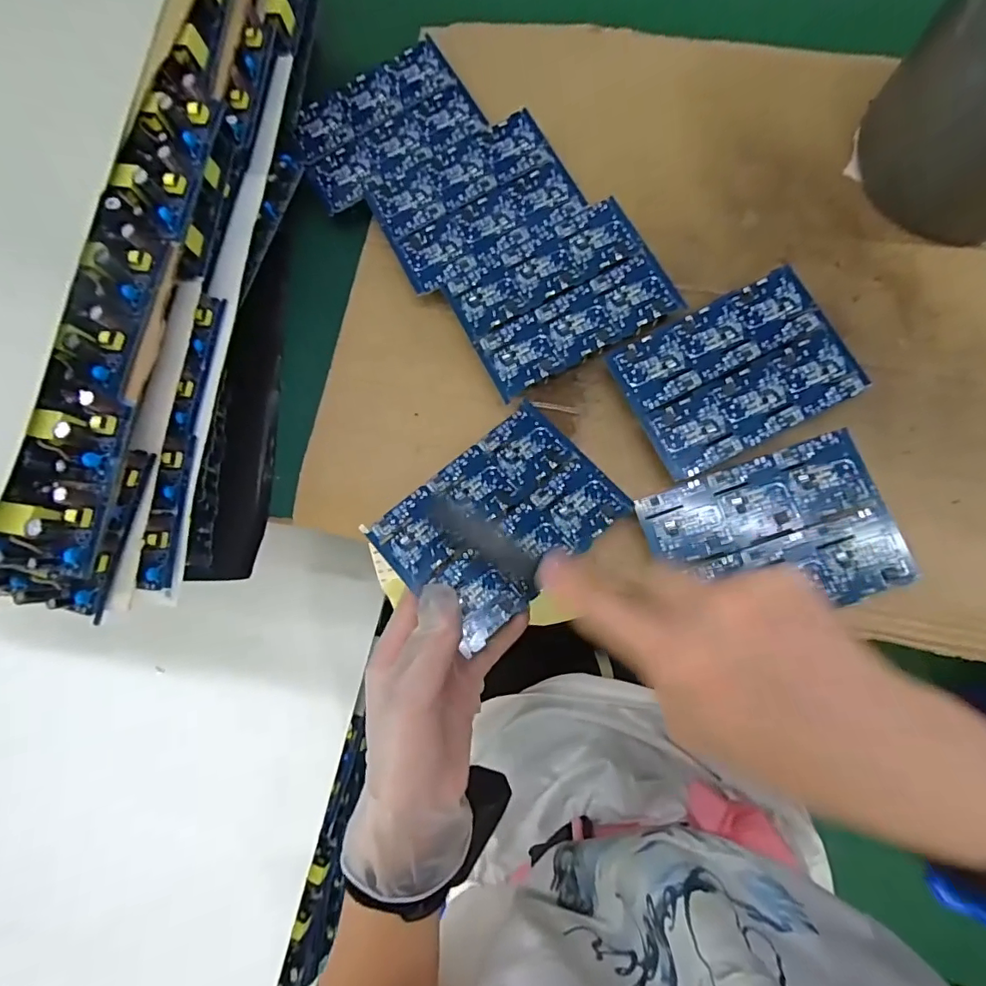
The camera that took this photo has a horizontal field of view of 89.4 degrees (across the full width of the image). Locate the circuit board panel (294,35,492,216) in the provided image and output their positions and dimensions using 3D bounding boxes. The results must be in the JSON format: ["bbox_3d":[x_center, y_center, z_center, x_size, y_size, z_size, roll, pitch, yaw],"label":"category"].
[{"bbox_3d":[-0.082,-0.277,0.374,0.130,0.004,0.095,-28,79,0],"label":"circuit board panel"}]

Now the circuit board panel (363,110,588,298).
[{"bbox_3d":[-0.015,-0.214,0.359,0.133,0.004,0.102,-27,79,0],"label":"circuit board panel"}]

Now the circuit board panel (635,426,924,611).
[{"bbox_3d":[0.164,0.025,0.291,0.130,0.011,0.092,-19,77,0],"label":"circuit board panel"}]

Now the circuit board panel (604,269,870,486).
[{"bbox_3d":[0.153,-0.078,0.315,0.131,0.012,0.094,-26,77,-1],"label":"circuit board panel"}]

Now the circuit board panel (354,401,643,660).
[{"bbox_3d":[0.005,0.015,0.300,0.131,0.004,0.094,-39,75,-14],"label":"circuit board panel"}]

